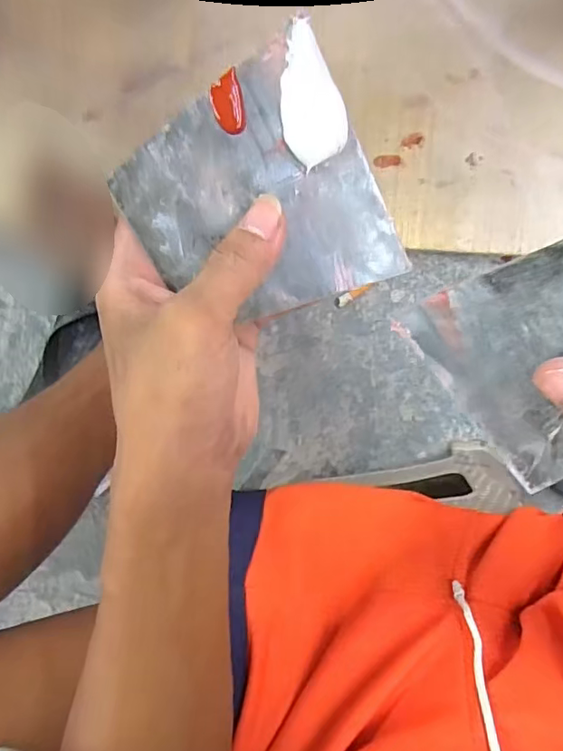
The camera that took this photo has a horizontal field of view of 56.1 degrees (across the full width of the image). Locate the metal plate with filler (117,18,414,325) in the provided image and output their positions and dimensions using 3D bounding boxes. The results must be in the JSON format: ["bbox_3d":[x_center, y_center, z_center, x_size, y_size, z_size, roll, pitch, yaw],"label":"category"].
[{"bbox_3d":[-0.010,-0.070,0.220,0.096,0.004,0.097,-26,109,6],"label":"metal plate with filler"}]

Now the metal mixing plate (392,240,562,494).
[{"bbox_3d":[0.112,-0.006,0.210,0.097,0.004,0.095,50,134,-4],"label":"metal mixing plate"}]

